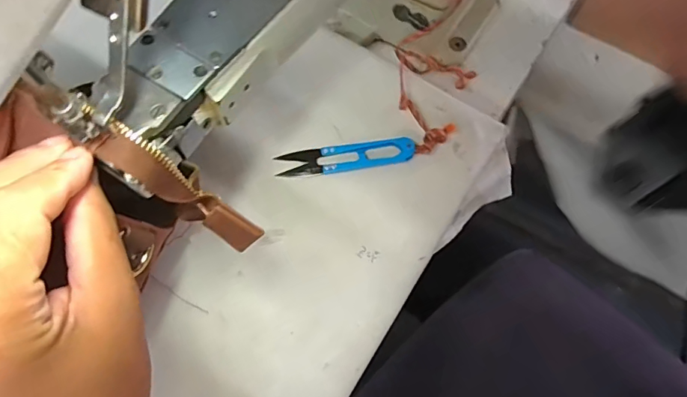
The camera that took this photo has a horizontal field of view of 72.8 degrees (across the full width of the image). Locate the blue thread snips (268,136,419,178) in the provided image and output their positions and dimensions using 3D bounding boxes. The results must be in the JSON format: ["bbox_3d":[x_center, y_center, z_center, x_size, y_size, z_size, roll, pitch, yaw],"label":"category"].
[{"bbox_3d":[0.002,-0.031,0.347,0.101,0.009,0.022,-8,70,-1],"label":"blue thread snips"}]

